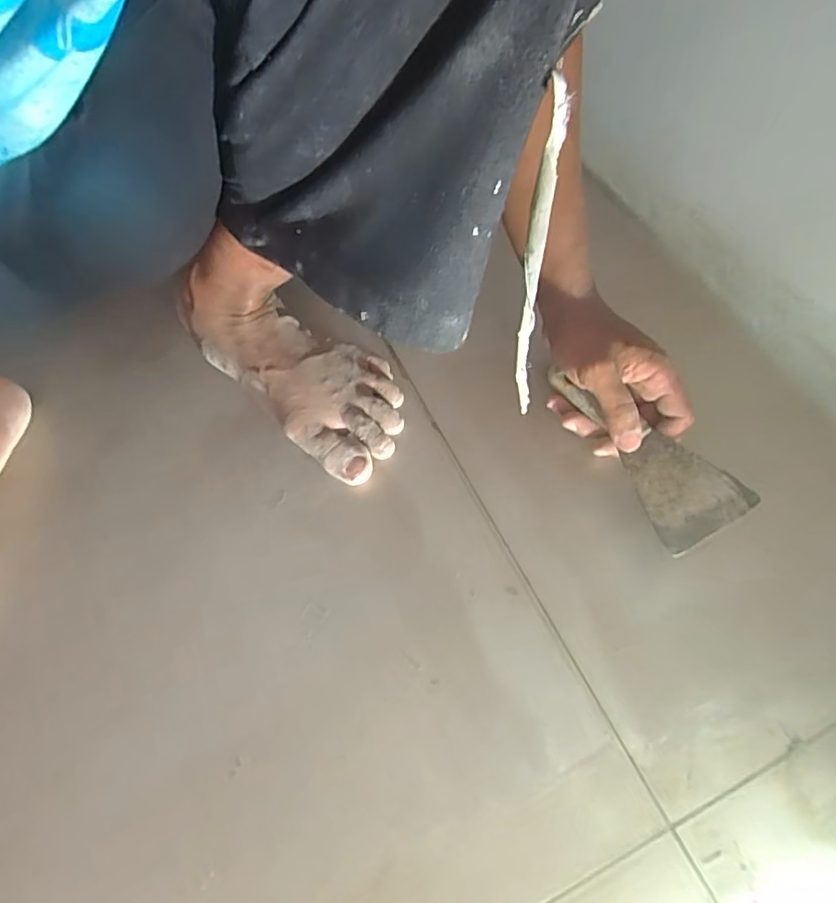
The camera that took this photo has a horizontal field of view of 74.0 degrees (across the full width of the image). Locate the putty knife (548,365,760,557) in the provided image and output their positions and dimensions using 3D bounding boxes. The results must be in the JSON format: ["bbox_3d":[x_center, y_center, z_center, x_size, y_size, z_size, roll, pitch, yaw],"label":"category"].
[{"bbox_3d":[0.152,-0.004,0.393,0.063,0.018,0.155,-30,61,-15],"label":"putty knife"}]

